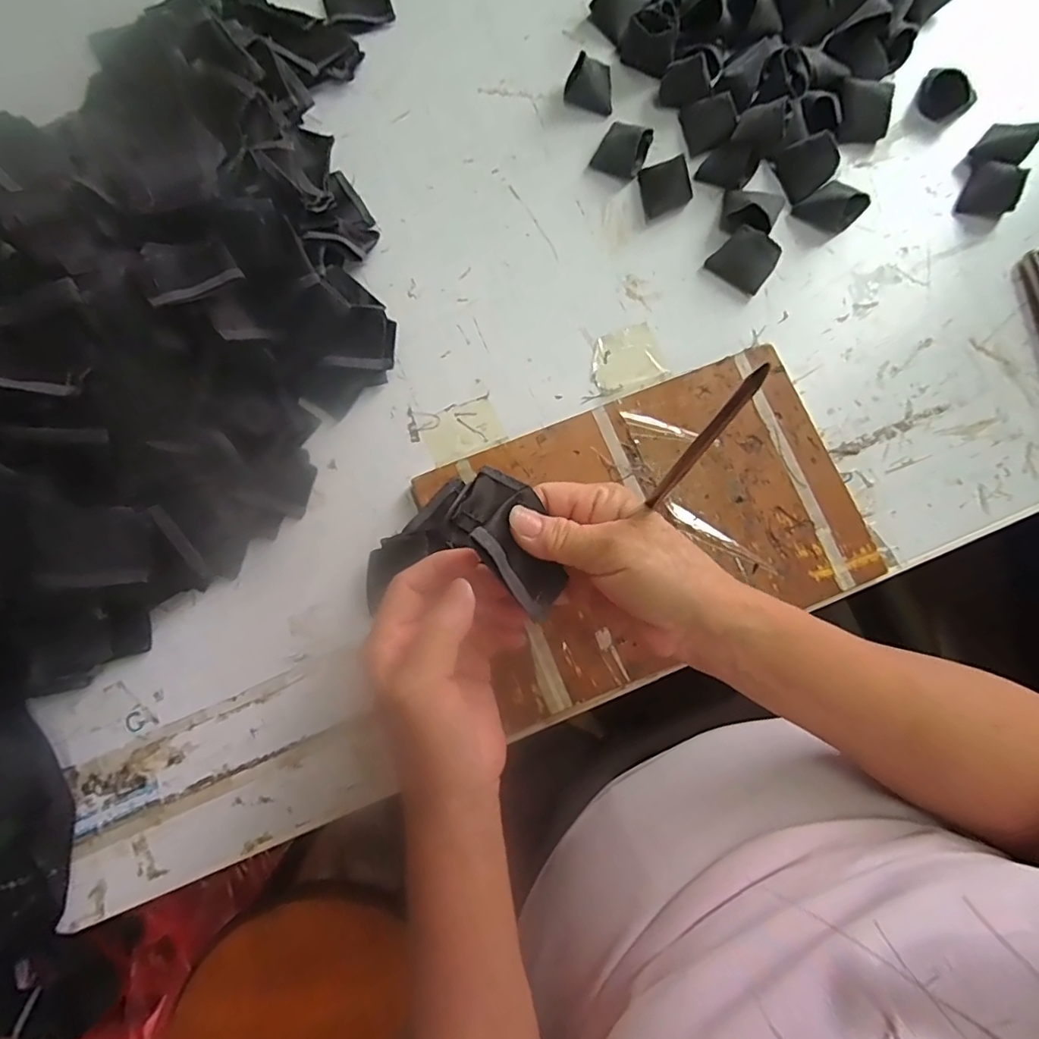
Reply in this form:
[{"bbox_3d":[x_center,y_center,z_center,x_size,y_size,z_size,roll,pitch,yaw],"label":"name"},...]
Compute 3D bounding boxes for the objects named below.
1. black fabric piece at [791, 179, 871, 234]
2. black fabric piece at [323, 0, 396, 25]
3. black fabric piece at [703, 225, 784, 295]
[{"bbox_3d":[0.237,-0.238,0.415,0.041,0.020,0.039,-43,82,-7],"label":"black fabric piece"},{"bbox_3d":[-0.136,-0.434,0.463,0.054,0.004,0.049,-17,80,-3],"label":"black fabric piece"},{"bbox_3d":[0.166,-0.192,0.406,0.043,0.022,0.037,35,81,6],"label":"black fabric piece"}]

